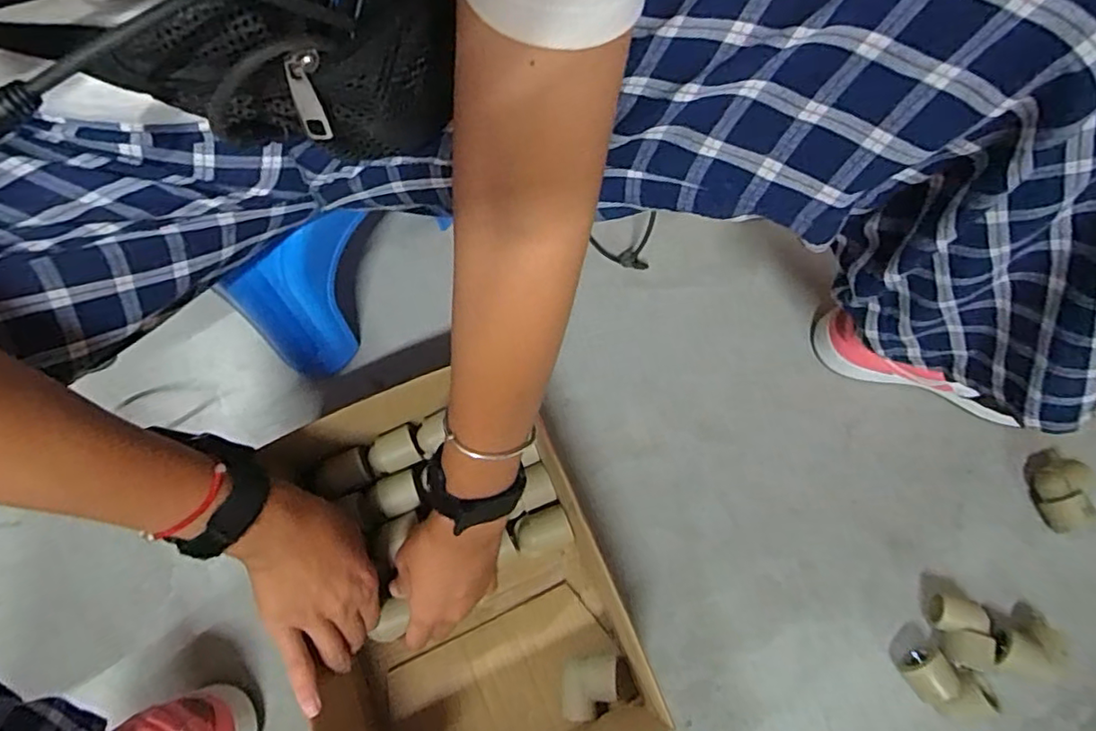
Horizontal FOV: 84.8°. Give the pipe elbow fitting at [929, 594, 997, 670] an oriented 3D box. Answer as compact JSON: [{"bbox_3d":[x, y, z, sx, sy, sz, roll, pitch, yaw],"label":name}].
[{"bbox_3d":[0.359,0.232,0.523,0.043,0.027,0.055,7,72,1],"label":"pipe elbow fitting"}]

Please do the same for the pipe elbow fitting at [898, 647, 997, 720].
[{"bbox_3d":[0.332,0.267,0.502,0.057,0.047,0.045,33,74,9],"label":"pipe elbow fitting"}]

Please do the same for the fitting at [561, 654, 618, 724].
[{"bbox_3d":[0.033,0.262,0.489,0.042,0.033,0.047,0,70,-1],"label":"fitting"}]

